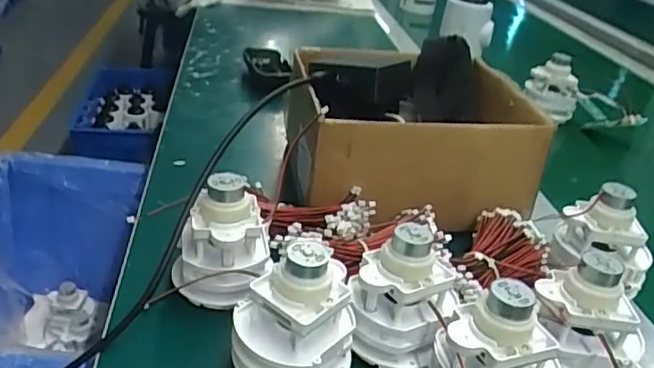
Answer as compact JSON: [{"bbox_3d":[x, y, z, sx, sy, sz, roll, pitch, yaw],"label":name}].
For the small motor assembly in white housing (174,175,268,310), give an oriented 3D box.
[{"bbox_3d":[-0.071,0.042,0.397,0.066,0.092,0.056,0,27,-12],"label":"small motor assembly in white housing"}]

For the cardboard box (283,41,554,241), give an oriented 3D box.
[{"bbox_3d":[0.072,-0.060,0.550,0.205,0.101,0.194,2,32,-8],"label":"cardboard box"}]

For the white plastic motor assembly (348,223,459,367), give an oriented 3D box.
[{"bbox_3d":[0.046,0.073,0.363,0.062,0.089,0.053,14,28,14],"label":"white plastic motor assembly"}]

